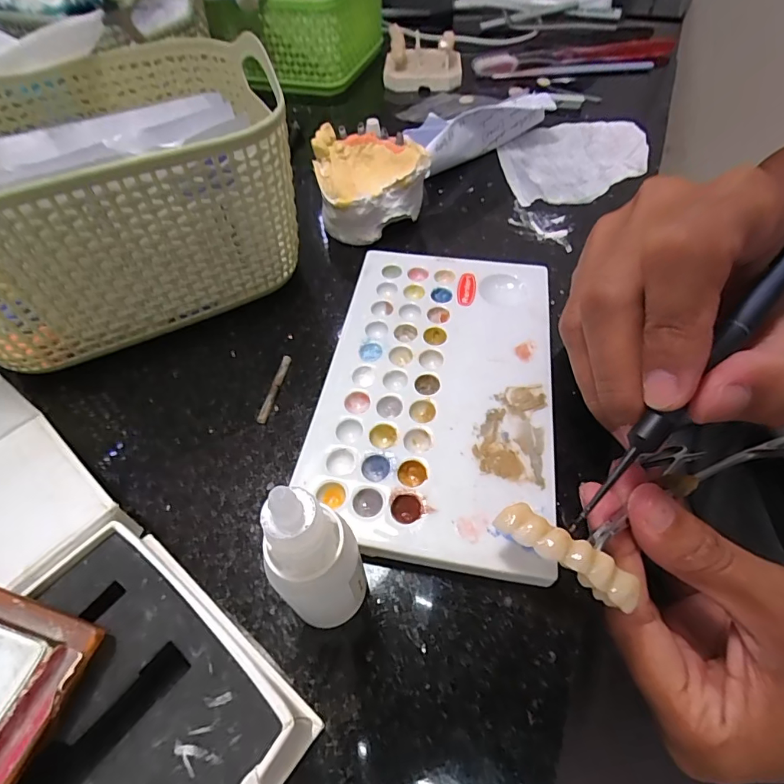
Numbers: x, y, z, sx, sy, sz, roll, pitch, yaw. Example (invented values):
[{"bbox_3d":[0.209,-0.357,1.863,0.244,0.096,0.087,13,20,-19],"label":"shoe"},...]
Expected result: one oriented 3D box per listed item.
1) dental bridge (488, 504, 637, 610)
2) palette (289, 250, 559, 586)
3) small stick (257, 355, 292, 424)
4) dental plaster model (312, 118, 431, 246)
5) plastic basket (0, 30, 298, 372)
[{"bbox_3d":[0.050,0.046,0.132,0.041,0.006,0.012,31,60,14],"label":"dental bridge"},{"bbox_3d":[0.019,-0.005,0.196,0.092,0.013,0.154,8,54,6],"label":"palette"},{"bbox_3d":[-0.052,-0.002,0.202,0.004,0.004,0.034,11,55,8],"label":"small stick"},{"bbox_3d":[-0.014,-0.122,0.264,0.062,0.041,0.056,-26,58,-18],"label":"dental plaster model"},{"bbox_3d":[-0.133,-0.088,0.215,0.158,0.086,0.114,-23,57,-16],"label":"plastic basket"}]

